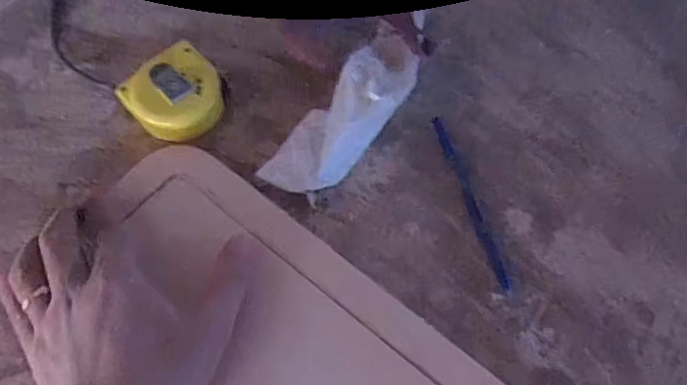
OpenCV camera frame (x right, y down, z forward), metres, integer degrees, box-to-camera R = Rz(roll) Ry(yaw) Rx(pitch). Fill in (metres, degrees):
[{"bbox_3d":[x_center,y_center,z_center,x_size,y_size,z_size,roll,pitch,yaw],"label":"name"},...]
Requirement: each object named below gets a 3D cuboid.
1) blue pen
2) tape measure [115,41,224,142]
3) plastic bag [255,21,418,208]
[{"bbox_3d":[0.091,0.005,0.415,0.009,0.007,0.135,-15,66,-8],"label":"blue pen"},{"bbox_3d":[-0.120,-0.069,0.427,0.062,0.028,0.064,-41,72,-18],"label":"tape measure"},{"bbox_3d":[0.005,-0.057,0.412,0.050,0.036,0.142,37,82,15],"label":"plastic bag"}]

